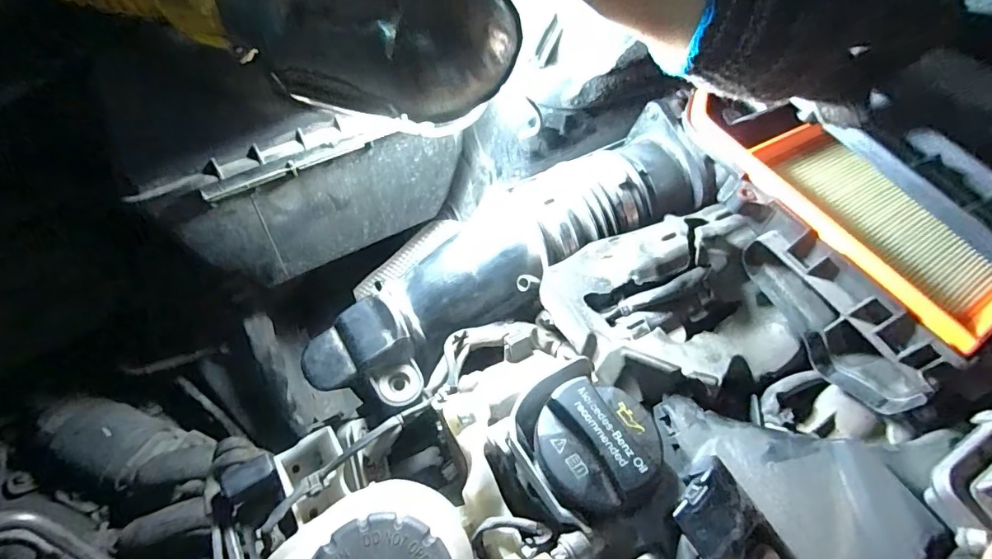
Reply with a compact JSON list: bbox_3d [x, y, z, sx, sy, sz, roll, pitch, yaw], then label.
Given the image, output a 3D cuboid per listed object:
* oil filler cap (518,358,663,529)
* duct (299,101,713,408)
[{"bbox_3d":[0.047,0.076,0.236,0.062,0.027,0.065,1,60,-2],"label":"oil filler cap"},{"bbox_3d":[0.009,-0.019,0.325,0.300,0.061,0.085,-29,65,-18],"label":"duct"}]

